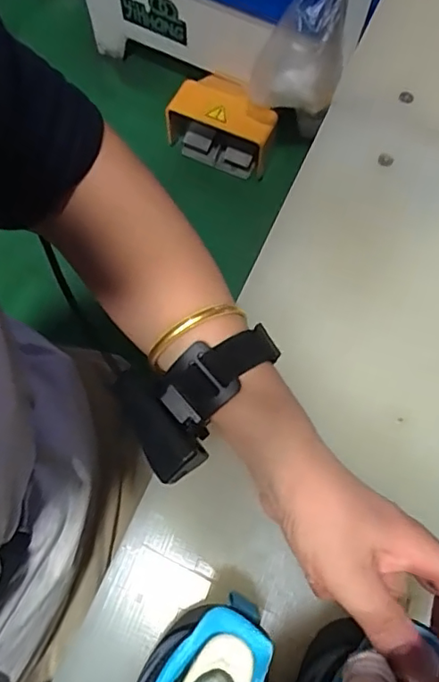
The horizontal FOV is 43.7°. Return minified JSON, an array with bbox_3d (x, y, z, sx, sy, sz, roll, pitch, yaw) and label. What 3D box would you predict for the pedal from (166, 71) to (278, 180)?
[{"bbox_3d":[0.023,-0.534,1.301,0.248,0.197,0.162,26,74,8],"label":"pedal"}]

